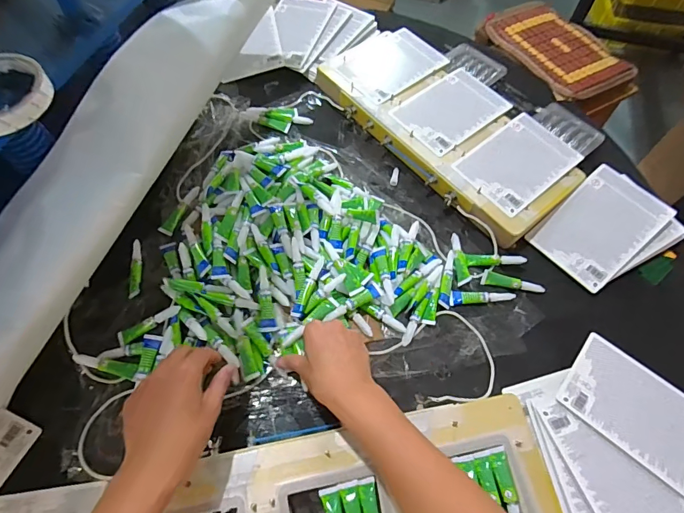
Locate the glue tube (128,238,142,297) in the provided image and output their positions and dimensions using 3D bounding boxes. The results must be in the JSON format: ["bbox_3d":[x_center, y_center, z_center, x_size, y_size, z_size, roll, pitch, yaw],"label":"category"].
[{"bbox_3d":[-0.267,0.015,0.539,0.014,0.015,0.082,-6,61,-5],"label":"glue tube"}]

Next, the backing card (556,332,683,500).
[{"bbox_3d":[0.345,0.177,0.468,0.167,0.006,0.113,39,66,18],"label":"backing card"}]

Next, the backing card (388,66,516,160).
[{"bbox_3d":[0.175,-0.232,0.652,0.176,0.007,0.113,-36,67,-20],"label":"backing card"}]

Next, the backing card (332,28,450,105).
[{"bbox_3d":[0.079,-0.326,0.695,0.164,0.005,0.126,-37,67,-17],"label":"backing card"}]

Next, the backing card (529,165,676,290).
[{"bbox_3d":[0.359,-0.043,0.576,0.174,0.009,0.114,-41,67,-7],"label":"backing card"}]

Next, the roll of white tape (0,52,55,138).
[{"bbox_3d":[-0.301,-0.140,0.356,0.088,0.018,0.087,1,60,-1],"label":"roll of white tape"}]

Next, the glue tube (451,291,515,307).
[{"bbox_3d":[0.181,0.054,0.536,0.081,0.012,0.017,0,60,-2],"label":"glue tube"}]

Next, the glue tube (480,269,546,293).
[{"bbox_3d":[0.227,0.034,0.547,0.080,0.013,0.016,10,61,4],"label":"glue tube"}]

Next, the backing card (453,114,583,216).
[{"bbox_3d":[0.260,-0.140,0.606,0.175,0.010,0.113,-38,68,-17],"label":"backing card"}]

